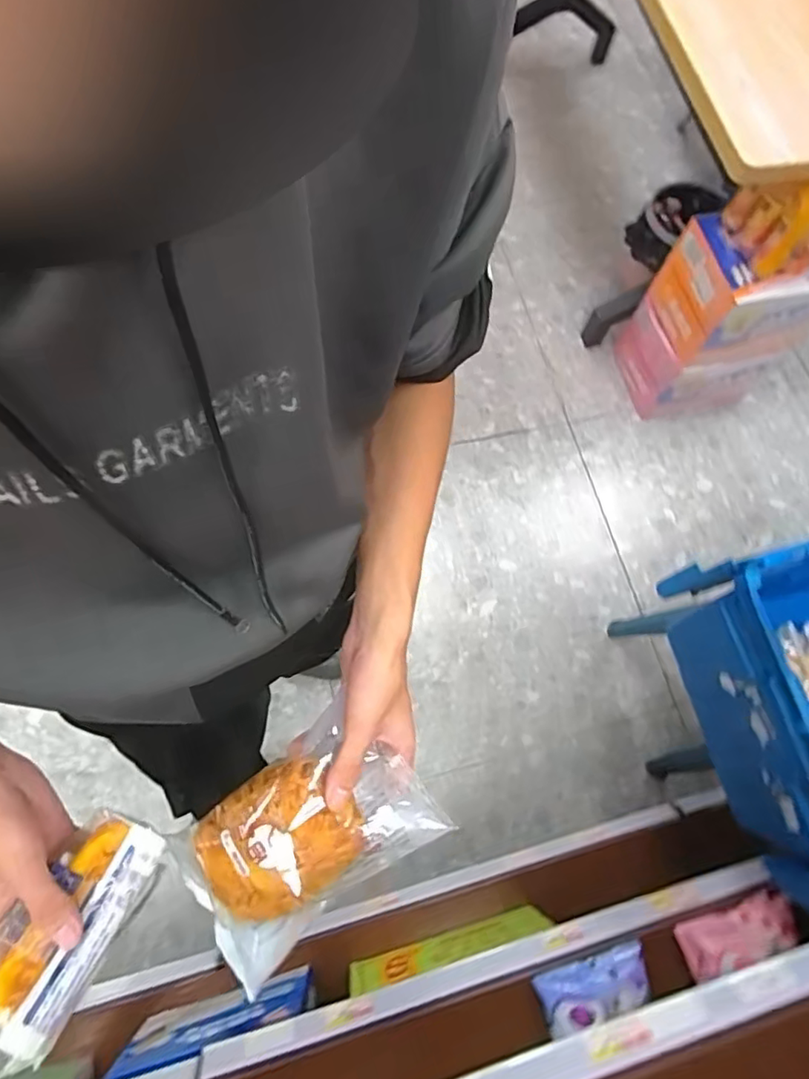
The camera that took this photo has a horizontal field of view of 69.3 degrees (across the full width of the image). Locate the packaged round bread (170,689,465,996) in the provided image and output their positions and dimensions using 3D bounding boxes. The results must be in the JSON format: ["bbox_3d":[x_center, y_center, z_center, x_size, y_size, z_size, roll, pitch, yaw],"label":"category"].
[{"bbox_3d":[-0.075,0.221,0.436,0.177,0.075,0.117,-35,73,-15],"label":"packaged round bread"}]

